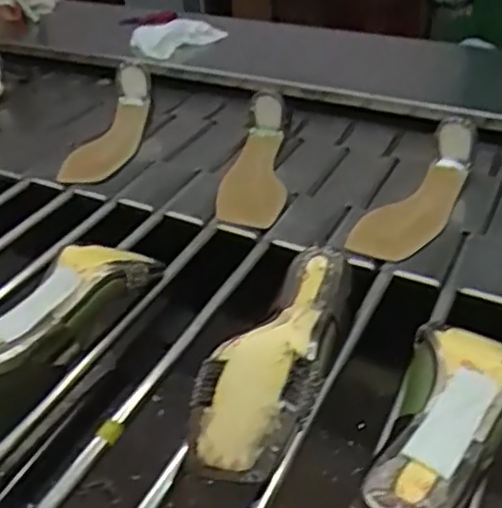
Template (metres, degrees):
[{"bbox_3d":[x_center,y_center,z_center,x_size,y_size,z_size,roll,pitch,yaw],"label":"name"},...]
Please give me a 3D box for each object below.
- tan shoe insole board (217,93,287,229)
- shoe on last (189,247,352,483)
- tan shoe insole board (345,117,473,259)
[{"bbox_3d":[0.006,-0.107,0.809,0.076,0.054,0.206,3,50,8],"label":"tan shoe insole board"},{"bbox_3d":[0.030,0.078,0.534,0.091,0.072,0.223,12,40,31],"label":"shoe on last"},{"bbox_3d":[0.186,-0.063,0.744,0.076,0.049,0.219,25,58,32],"label":"tan shoe insole board"}]

